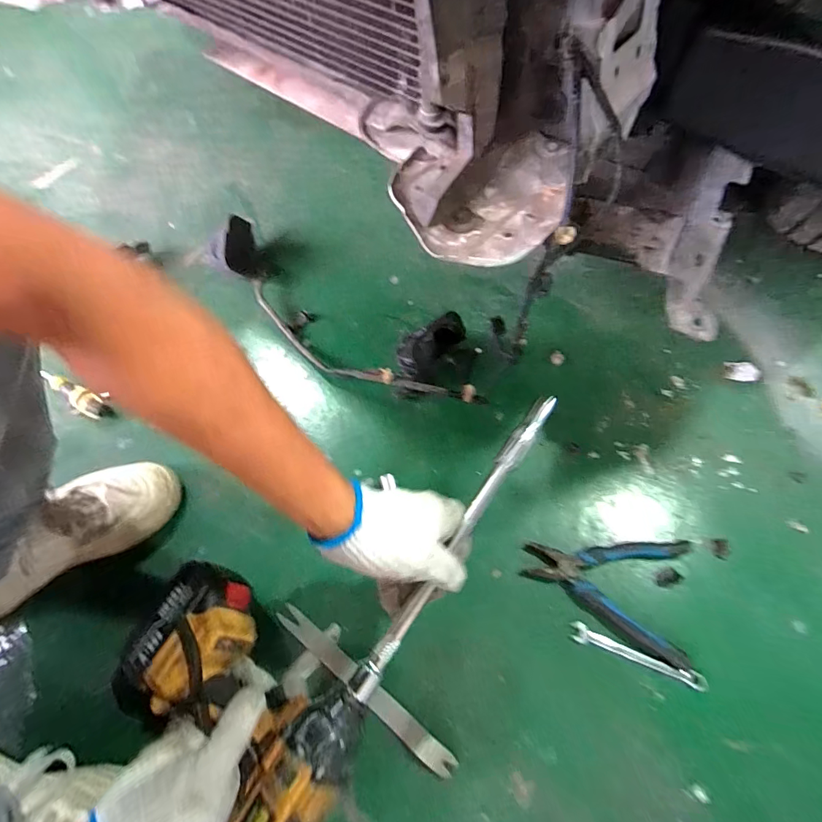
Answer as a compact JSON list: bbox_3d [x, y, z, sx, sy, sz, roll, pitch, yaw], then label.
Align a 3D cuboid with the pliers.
[{"bbox_3d":[0.223,0.195,0.508,0.179,0.018,0.129,14,64,8],"label":"pliers"}]

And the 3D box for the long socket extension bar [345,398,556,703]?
[{"bbox_3d":[0.045,0.105,0.390,0.018,0.019,0.305,32,73,16],"label":"long socket extension bar"}]

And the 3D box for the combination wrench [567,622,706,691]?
[{"bbox_3d":[0.243,0.263,0.478,0.136,0.014,0.021,19,65,10],"label":"combination wrench"}]

